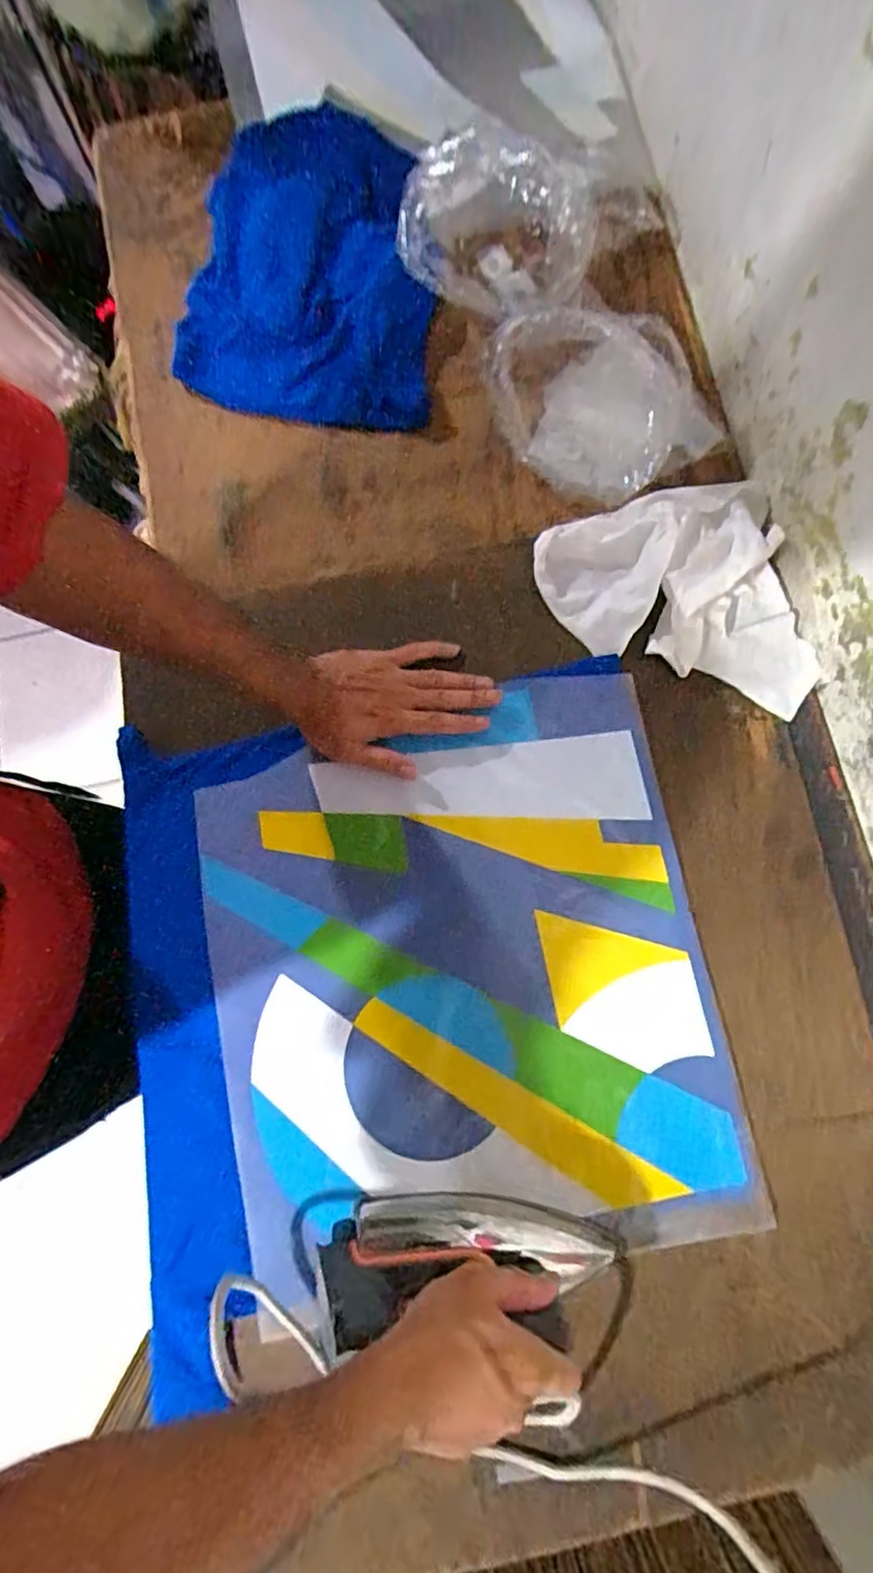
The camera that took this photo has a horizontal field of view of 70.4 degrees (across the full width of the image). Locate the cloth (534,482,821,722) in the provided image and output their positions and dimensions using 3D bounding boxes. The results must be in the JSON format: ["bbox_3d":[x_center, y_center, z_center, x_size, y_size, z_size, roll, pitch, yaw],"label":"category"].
[{"bbox_3d":[0.227,-0.173,0.577,0.235,0.055,0.234,-15,77,-2],"label":"cloth"}]

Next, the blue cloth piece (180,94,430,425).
[{"bbox_3d":[-0.127,-0.545,0.646,0.265,0.083,0.324,9,98,11],"label":"blue cloth piece"}]

